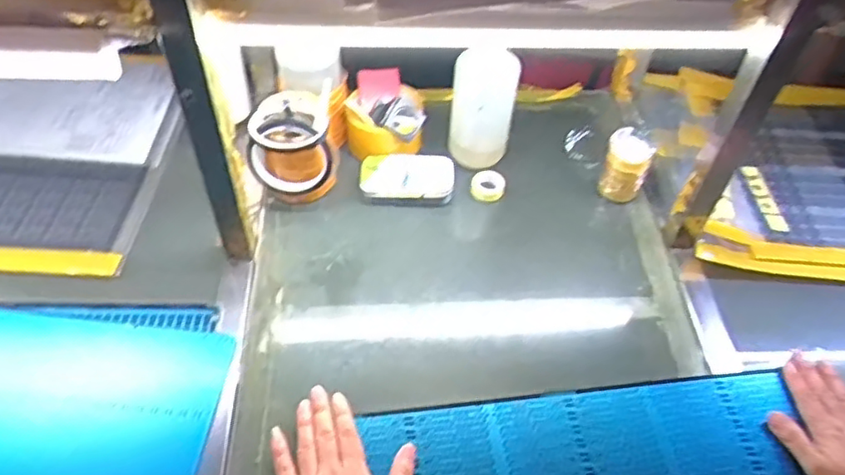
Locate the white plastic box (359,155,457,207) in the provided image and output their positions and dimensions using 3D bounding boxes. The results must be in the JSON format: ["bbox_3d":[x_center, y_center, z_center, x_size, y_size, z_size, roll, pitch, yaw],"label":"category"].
[{"bbox_3d":[-0.019,-0.070,0.773,0.110,0.028,0.057,5,50,1],"label":"white plastic box"}]

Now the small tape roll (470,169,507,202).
[{"bbox_3d":[0.081,-0.064,0.797,0.039,0.016,0.042,2,50,-2],"label":"small tape roll"}]

